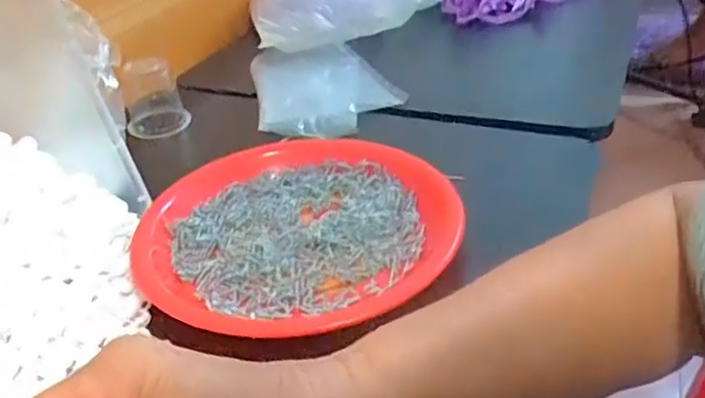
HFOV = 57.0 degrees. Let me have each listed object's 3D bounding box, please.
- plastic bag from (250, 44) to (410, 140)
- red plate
[{"bbox_3d":[-0.033,-0.127,0.696,0.142,0.020,0.206,-10,31,-6],"label":"plastic bag"},{"bbox_3d":[-0.038,0.019,0.473,0.230,0.027,0.209,-27,37,-30],"label":"red plate"}]

